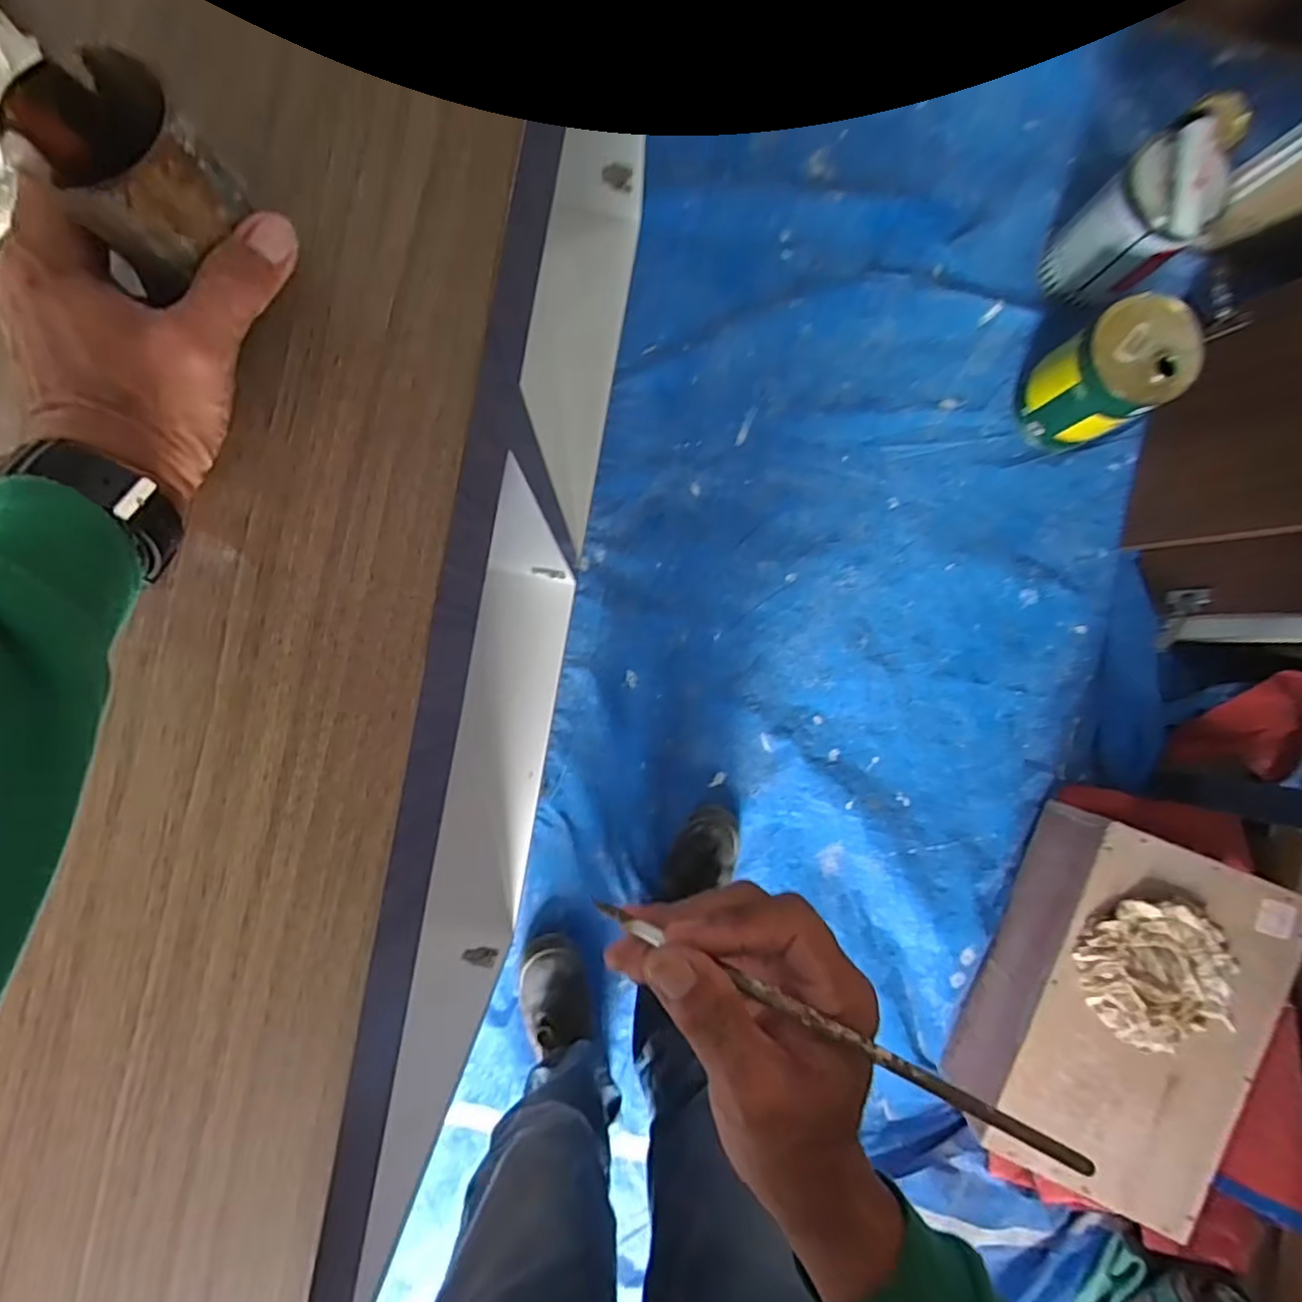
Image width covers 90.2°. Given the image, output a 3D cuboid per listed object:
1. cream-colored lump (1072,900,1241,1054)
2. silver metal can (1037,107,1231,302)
[{"bbox_3d":[0.698,0.444,0.892,0.191,0.039,0.192,0,89,-3],"label":"cream-colored lump"},{"bbox_3d":[0.773,-0.682,1.033,0.167,0.213,0.156,-44,90,-2],"label":"silver metal can"}]

